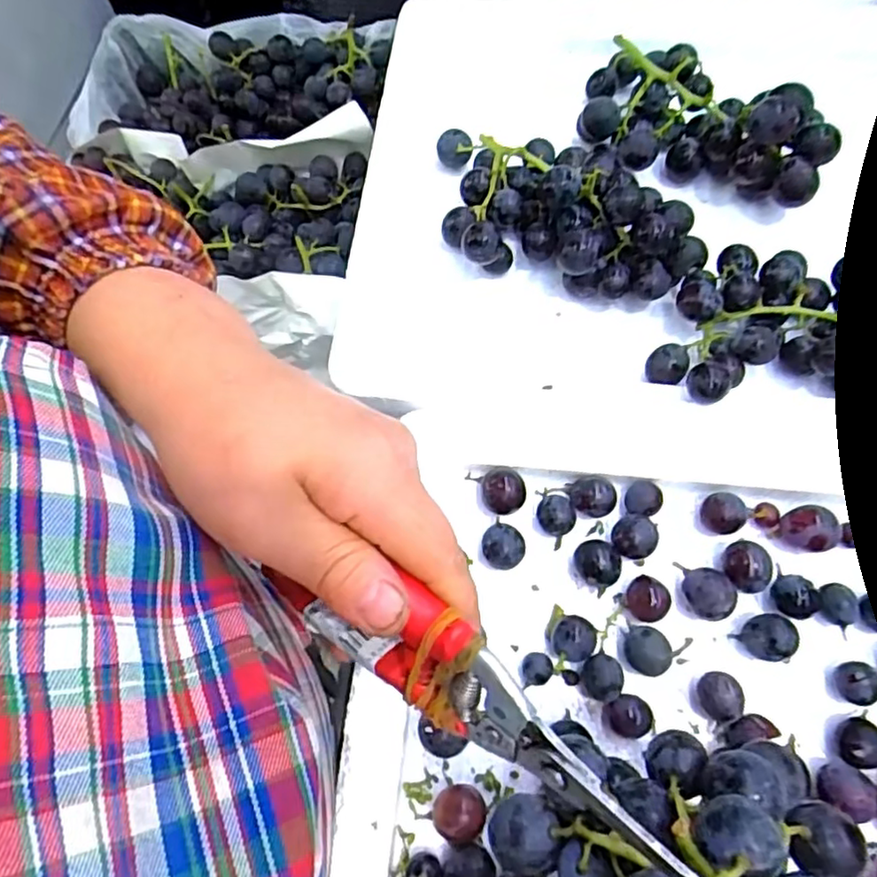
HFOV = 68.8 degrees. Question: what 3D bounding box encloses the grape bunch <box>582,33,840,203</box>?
[{"bbox_3d":[0.188,-0.228,0.454,0.172,0.065,0.102,20,71,9],"label":"grape bunch"}]

